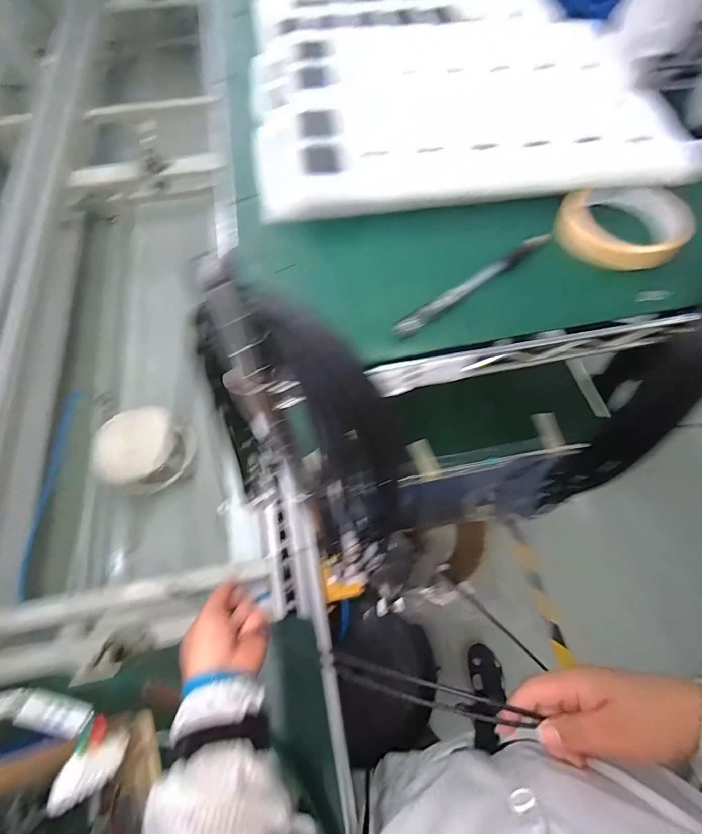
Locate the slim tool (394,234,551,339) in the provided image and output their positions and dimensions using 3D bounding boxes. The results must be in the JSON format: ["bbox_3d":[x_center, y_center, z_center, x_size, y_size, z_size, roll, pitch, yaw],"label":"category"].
[{"bbox_3d":[0.101,-0.108,0.320,0.160,0.010,0.012,-34,67,-17],"label":"slim tool"}]

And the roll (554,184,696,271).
[{"bbox_3d":[0.233,-0.167,0.349,0.099,0.027,0.099,0,62,0],"label":"roll"}]

